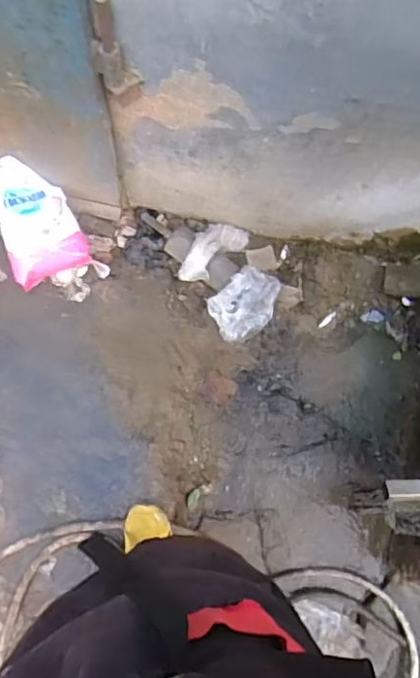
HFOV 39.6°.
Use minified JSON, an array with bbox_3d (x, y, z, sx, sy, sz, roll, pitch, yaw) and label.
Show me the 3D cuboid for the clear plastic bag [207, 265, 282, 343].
[{"bbox_3d":[0.091,-0.088,1.448,0.179,0.079,0.133,-34,79,-10],"label":"clear plastic bag"}]

